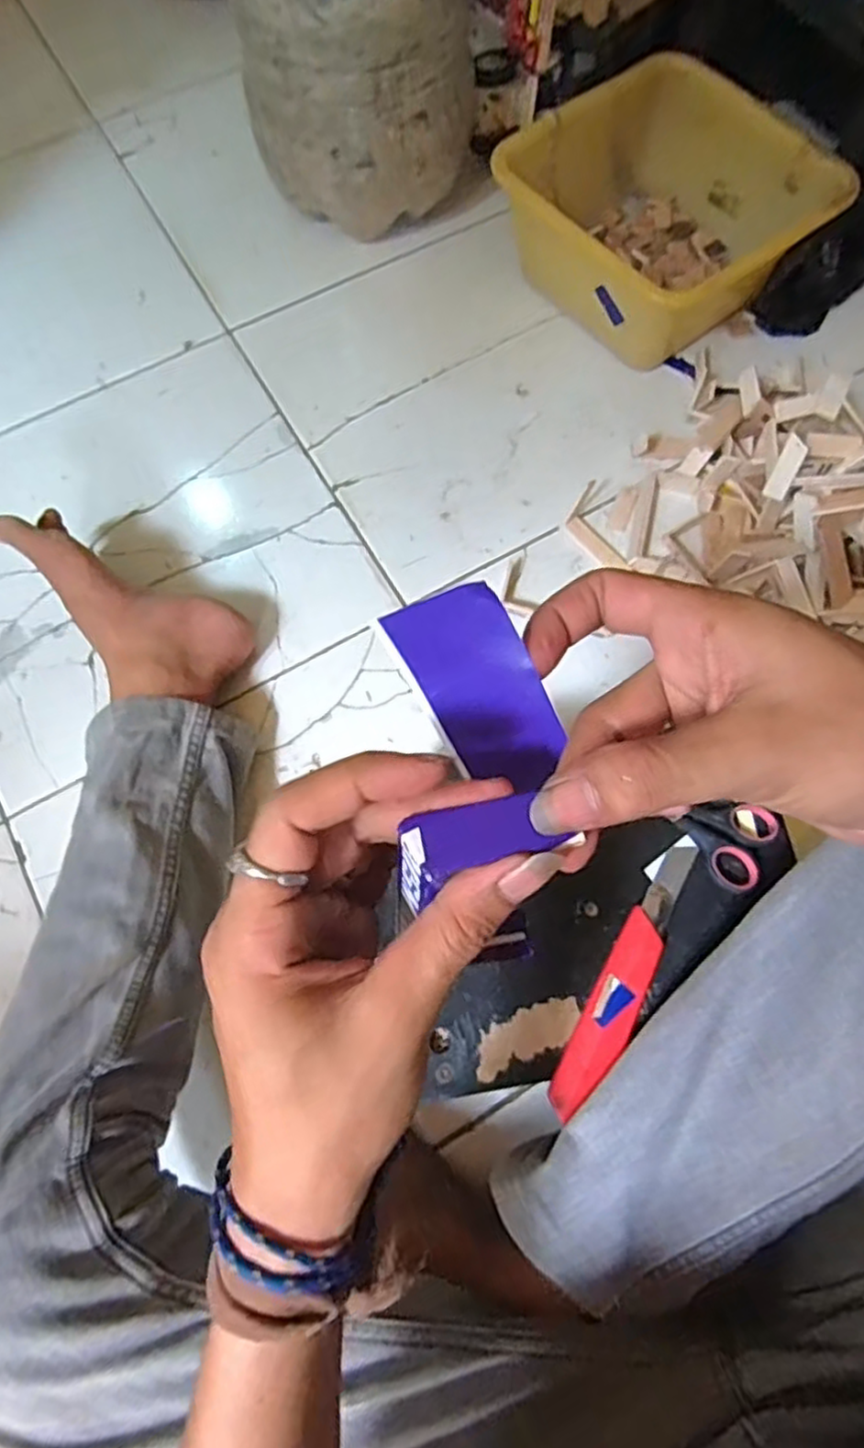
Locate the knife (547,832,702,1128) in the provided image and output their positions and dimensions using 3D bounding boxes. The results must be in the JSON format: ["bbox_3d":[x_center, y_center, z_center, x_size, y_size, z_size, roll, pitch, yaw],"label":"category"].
[{"bbox_3d":[0.120,0.150,0.428,0.030,0.010,0.176,28,73,9],"label":"knife"}]

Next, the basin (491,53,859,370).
[{"bbox_3d":[0.233,-0.517,0.743,0.240,0.142,0.268,-40,75,-12],"label":"basin"}]

